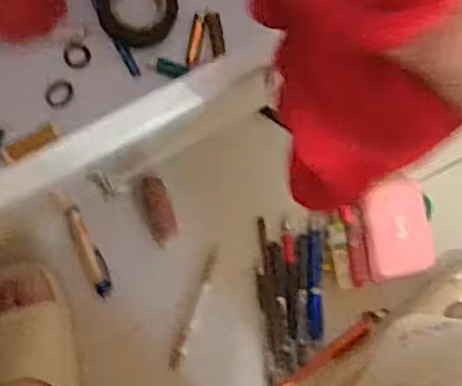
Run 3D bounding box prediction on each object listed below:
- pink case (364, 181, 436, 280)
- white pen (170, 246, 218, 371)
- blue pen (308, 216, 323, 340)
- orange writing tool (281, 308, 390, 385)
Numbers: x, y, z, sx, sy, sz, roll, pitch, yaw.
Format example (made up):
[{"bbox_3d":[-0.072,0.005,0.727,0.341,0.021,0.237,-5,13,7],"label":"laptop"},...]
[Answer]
[{"bbox_3d":[0.177,0.038,0.736,0.073,0.017,0.101,-8,86,-6],"label":"pink case"},{"bbox_3d":[-0.037,0.119,0.725,0.014,0.009,0.130,20,84,-3],"label":"white pen"},{"bbox_3d":[0.089,0.089,0.737,0.015,0.008,0.125,0,86,-5],"label":"blue pen"},{"bbox_3d":[0.106,0.167,0.727,0.144,0.011,0.017,-39,90,-7],"label":"orange writing tool"}]

